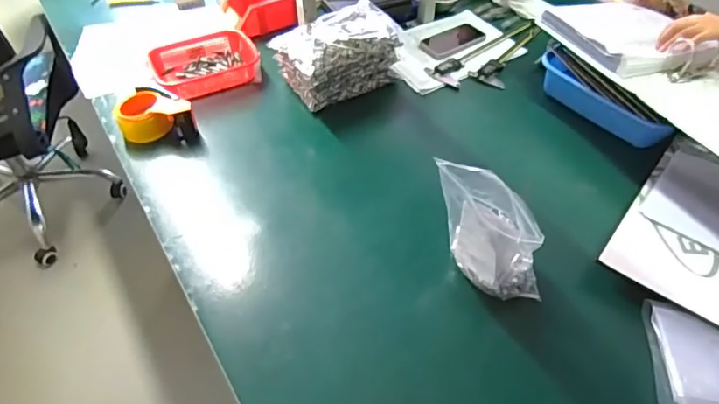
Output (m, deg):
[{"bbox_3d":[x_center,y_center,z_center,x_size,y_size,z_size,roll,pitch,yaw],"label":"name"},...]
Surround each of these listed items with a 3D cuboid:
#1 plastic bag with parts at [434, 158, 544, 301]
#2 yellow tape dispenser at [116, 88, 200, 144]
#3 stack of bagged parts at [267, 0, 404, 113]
[{"bbox_3d":[0.171,0.057,0.664,0.174,0.212,0.063,19,51,15],"label":"plastic bag with parts"},{"bbox_3d":[-0.385,-0.165,0.945,0.138,0.069,0.105,-10,50,-9],"label":"yellow tape dispenser"},{"bbox_3d":[-0.035,-0.301,1.030,0.244,0.120,0.155,-30,55,-24],"label":"stack of bagged parts"}]

